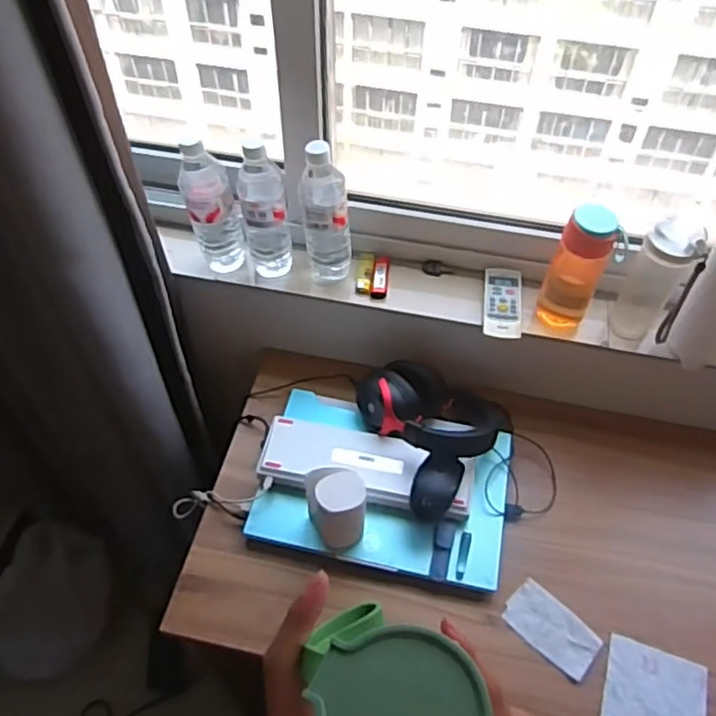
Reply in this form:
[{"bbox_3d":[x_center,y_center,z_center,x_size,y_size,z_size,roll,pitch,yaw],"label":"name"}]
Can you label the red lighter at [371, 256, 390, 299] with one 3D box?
[{"bbox_3d":[0.035,-0.129,1.003,0.025,0.022,0.077,5,53,3],"label":"red lighter"}]

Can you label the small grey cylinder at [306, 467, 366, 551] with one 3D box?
[{"bbox_3d":[-0.028,0.196,0.851,0.070,0.123,0.069,1,53,-1],"label":"small grey cylinder"}]

